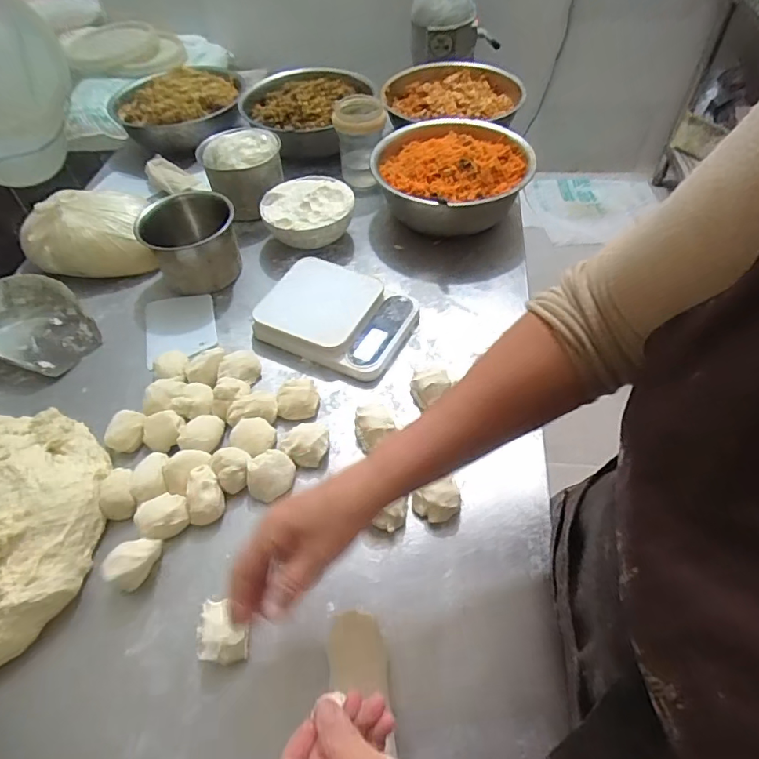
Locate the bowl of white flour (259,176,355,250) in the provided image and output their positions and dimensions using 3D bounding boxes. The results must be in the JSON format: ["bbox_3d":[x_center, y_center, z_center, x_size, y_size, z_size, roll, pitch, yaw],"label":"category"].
[{"bbox_3d":[-0.108,-0.250,0.779,0.136,0.066,0.125,-2,52,2],"label":"bowl of white flour"}]

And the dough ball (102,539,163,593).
[{"bbox_3d":[-0.232,0.176,0.481,0.038,0.038,0.046,14,55,13],"label":"dough ball"}]

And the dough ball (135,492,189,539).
[{"bbox_3d":[-0.221,0.139,0.513,0.052,0.024,0.043,-21,54,-12],"label":"dough ball"}]

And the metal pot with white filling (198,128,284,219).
[{"bbox_3d":[-0.218,-0.335,0.817,0.123,0.093,0.120,-2,52,2],"label":"metal pot with white filling"}]

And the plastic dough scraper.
[{"bbox_3d":[-0.276,-0.076,0.700,0.096,0.010,0.126,-17,51,-9],"label":"plastic dough scraper"}]

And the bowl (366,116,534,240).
[{"bbox_3d":[0.111,-0.317,0.797,0.236,0.105,0.257,-9,53,-3],"label":"bowl"}]

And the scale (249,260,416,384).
[{"bbox_3d":[-0.055,-0.084,0.672,0.193,0.040,0.143,22,57,19],"label":"scale"}]

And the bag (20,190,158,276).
[{"bbox_3d":[-0.445,-0.228,0.779,0.194,0.084,0.110,-3,52,2],"label":"bag"}]

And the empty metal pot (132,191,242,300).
[{"bbox_3d":[-0.267,-0.198,0.736,0.131,0.096,0.116,-30,56,-18],"label":"empty metal pot"}]

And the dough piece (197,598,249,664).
[{"bbox_3d":[-0.137,0.222,0.445,0.042,0.027,0.052,-8,52,-2],"label":"dough piece"}]

